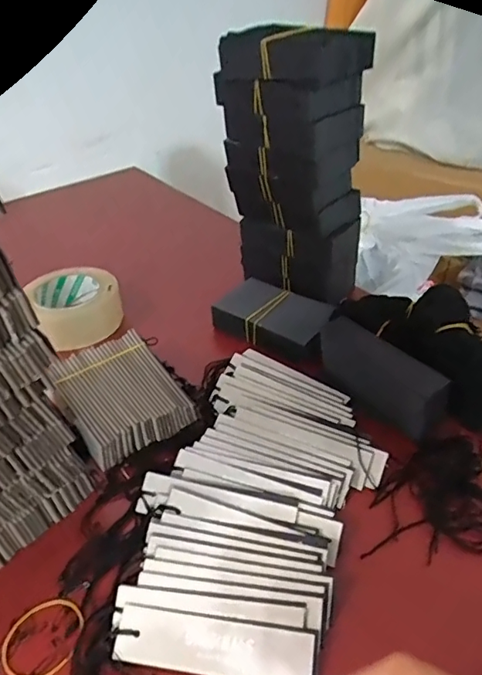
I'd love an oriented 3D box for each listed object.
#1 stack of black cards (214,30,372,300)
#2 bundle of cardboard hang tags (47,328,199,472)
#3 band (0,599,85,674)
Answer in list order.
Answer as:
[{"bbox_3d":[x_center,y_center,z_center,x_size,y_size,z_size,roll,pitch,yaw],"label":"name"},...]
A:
[{"bbox_3d":[0.064,-0.192,0.604,0.152,0.265,0.087,27,47,35],"label":"stack of black cards"},{"bbox_3d":[-0.118,0.057,0.521,0.100,0.038,0.135,-25,41,-25],"label":"bundle of cardboard hang tags"},{"bbox_3d":[-0.133,0.202,0.360,0.048,0.004,0.055,27,47,36],"label":"band"}]

